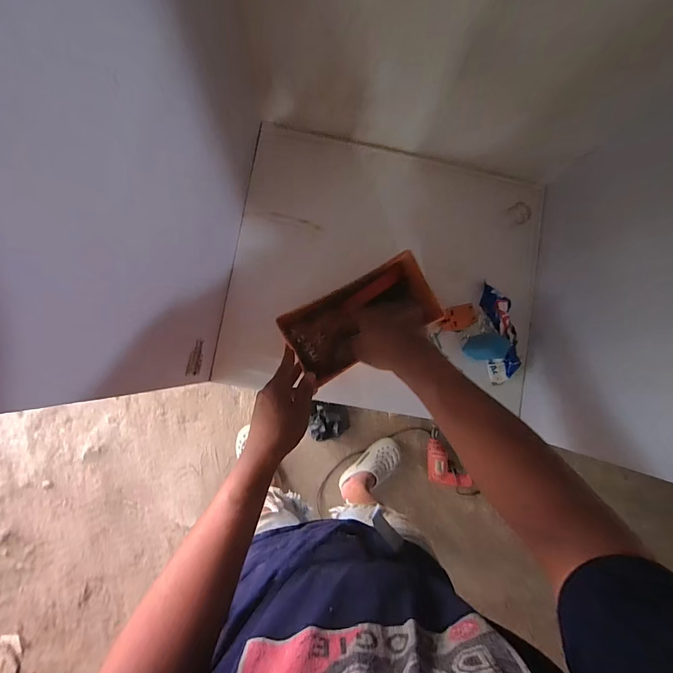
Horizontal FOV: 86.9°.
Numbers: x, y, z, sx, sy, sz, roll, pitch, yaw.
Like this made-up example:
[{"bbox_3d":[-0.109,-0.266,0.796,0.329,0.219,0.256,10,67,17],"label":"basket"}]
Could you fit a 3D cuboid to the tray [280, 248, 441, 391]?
[{"bbox_3d":[0.038,-0.025,0.580,0.231,0.093,0.116,-28,87,-8],"label":"tray"}]

